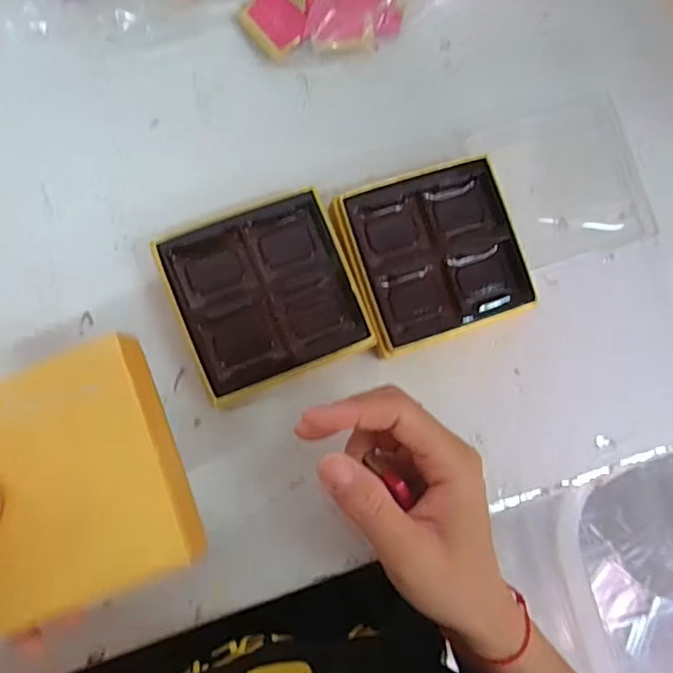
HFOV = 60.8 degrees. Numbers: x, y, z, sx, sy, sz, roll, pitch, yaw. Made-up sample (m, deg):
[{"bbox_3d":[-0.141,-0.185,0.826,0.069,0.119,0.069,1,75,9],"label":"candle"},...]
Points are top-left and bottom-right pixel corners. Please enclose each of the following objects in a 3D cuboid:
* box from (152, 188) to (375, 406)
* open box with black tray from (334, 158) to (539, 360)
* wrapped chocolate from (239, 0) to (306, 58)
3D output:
[{"bbox_3d":[-0.040,-0.022,0.329,0.094,0.031,0.095,-21,89,-9],"label":"box"},{"bbox_3d":[0.056,-0.047,0.343,0.098,0.028,0.094,-19,89,-9],"label":"open box with black tray"},{"bbox_3d":[-0.037,-0.191,0.348,0.037,0.012,0.033,44,82,-3],"label":"wrapped chocolate"}]

